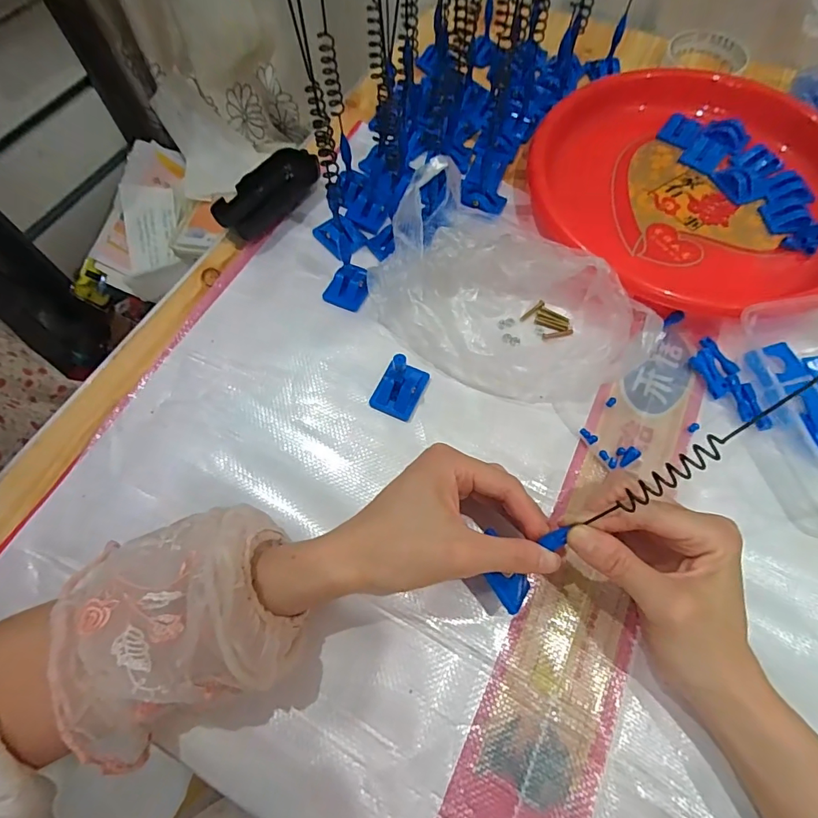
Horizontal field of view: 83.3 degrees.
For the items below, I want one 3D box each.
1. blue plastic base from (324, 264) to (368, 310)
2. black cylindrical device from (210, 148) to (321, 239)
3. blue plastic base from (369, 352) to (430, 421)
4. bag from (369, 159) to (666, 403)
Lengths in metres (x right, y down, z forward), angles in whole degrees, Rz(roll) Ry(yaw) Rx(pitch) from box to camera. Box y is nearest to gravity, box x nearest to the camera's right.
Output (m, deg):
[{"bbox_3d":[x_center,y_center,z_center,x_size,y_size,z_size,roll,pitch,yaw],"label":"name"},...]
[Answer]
[{"bbox_3d":[-0.053,-0.105,0.396,0.035,0.009,0.036,20,100,6],"label":"blue plastic base"},{"bbox_3d":[-0.134,-0.208,0.438,0.043,0.024,0.117,27,69,13],"label":"black cylindrical device"},{"bbox_3d":[-0.007,-0.018,0.356,0.033,0.026,0.042,23,68,11],"label":"blue plastic base"},{"bbox_3d":[0.079,-0.087,0.356,0.207,0.074,0.131,32,70,15],"label":"bag"}]

